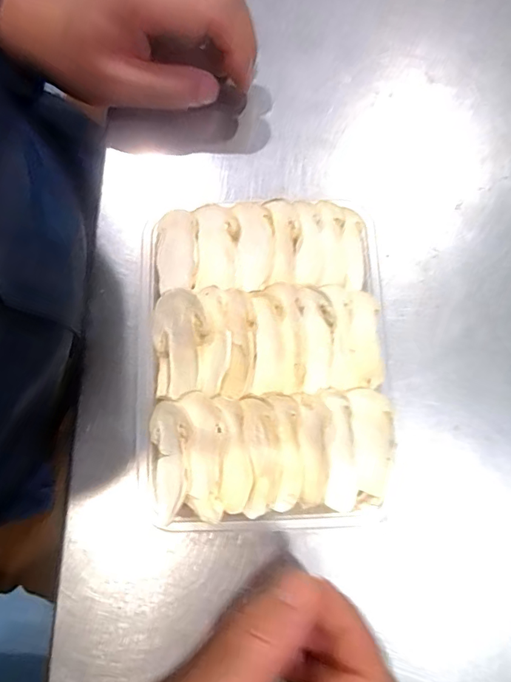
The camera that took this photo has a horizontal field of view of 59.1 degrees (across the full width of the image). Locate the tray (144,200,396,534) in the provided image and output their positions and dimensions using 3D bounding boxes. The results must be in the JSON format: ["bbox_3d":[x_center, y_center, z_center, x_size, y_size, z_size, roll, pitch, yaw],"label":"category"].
[{"bbox_3d":[0.004,0.011,0.248,0.128,0.039,0.173,-1,80,0],"label":"tray"}]

